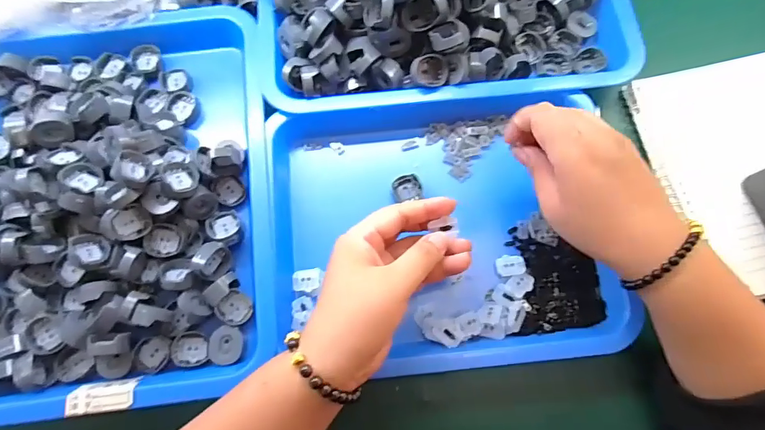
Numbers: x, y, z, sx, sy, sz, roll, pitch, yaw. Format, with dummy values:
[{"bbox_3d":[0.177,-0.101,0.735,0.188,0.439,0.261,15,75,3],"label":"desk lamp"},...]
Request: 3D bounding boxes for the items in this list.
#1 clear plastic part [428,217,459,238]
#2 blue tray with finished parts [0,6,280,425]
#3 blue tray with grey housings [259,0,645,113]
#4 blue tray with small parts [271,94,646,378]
[{"bbox_3d":[0.045,0.009,0.327,0.022,0.004,0.014,-2,73,-1],"label":"clear plastic part"},{"bbox_3d":[-0.227,-0.016,0.365,0.264,0.054,0.329,-7,73,-2],"label":"blue tray with finished parts"},{"bbox_3d":[0.053,-0.216,0.401,0.330,0.087,0.231,-5,73,-1],"label":"blue tray with grey housings"},{"bbox_3d":[0.047,0.011,0.366,0.266,0.033,0.217,-5,73,-1],"label":"blue tray with small parts"}]

